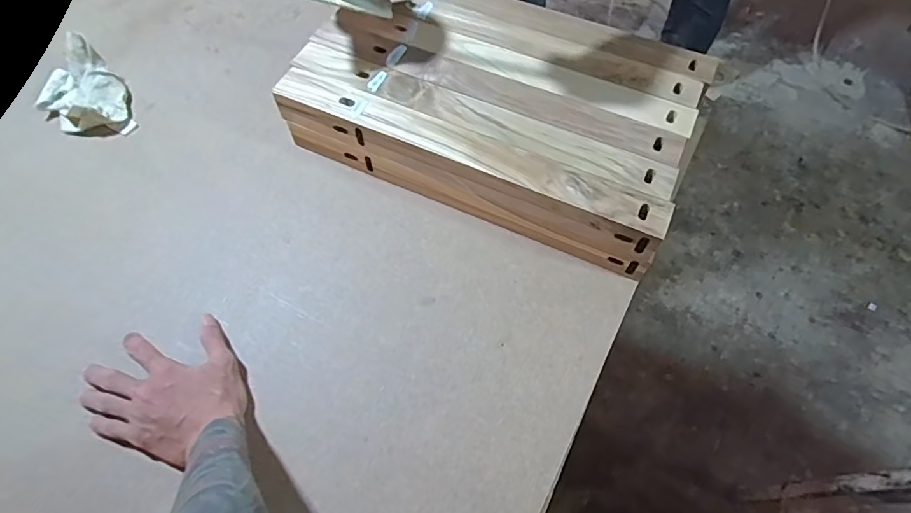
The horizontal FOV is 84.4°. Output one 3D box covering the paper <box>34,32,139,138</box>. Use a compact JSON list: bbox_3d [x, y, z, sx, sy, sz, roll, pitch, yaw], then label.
[{"bbox_3d":[-0.480,-0.210,0.644,0.101,0.059,0.134,-40,70,-18],"label":"paper"}]

